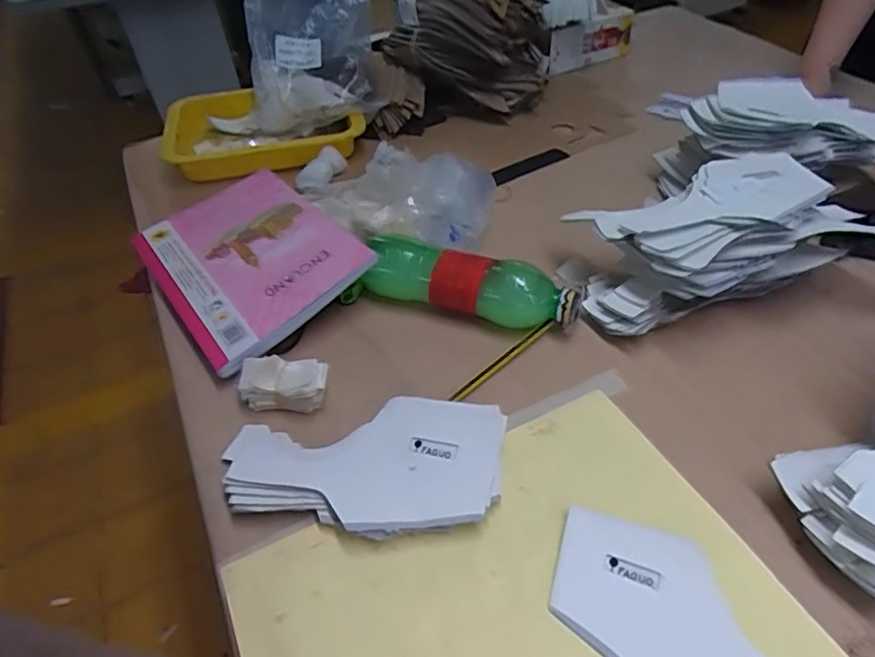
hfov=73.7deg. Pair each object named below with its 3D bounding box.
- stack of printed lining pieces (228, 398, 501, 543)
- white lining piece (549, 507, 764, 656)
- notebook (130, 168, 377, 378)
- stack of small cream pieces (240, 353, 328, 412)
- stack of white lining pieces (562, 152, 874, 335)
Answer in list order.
[{"bbox_3d":[-0.057,0.099,0.426,0.203,0.033,0.095,1,47,6],"label":"stack of printed lining pieces"},{"bbox_3d":[0.160,0.181,0.347,0.190,0.006,0.090,26,54,26],"label":"white lining piece"},{"bbox_3d":[-0.196,-0.077,0.592,0.171,0.020,0.258,-37,50,-16],"label":"notebook"},{"bbox_3d":[-0.126,0.043,0.483,0.066,0.038,0.034,-3,46,3],"label":"stack of small cream pieces"},{"bbox_3d":[0.266,-0.079,0.531,0.269,0.093,0.125,-12,47,-6],"label":"stack of white lining pieces"}]

